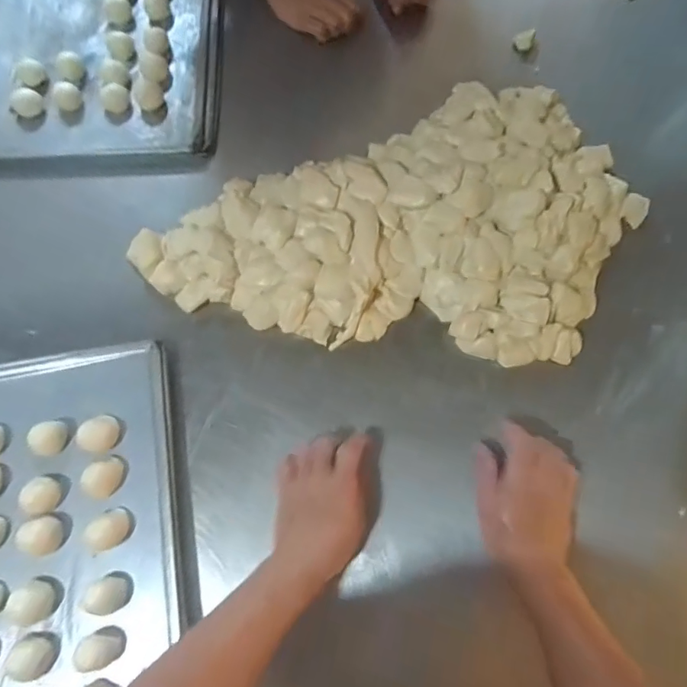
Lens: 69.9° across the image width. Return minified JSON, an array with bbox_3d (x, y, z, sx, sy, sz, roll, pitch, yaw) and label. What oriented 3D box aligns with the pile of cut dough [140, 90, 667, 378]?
[{"bbox_3d":[0.068,-0.176,0.609,0.613,0.069,0.368,6,72,1],"label":"pile of cut dough"}]

